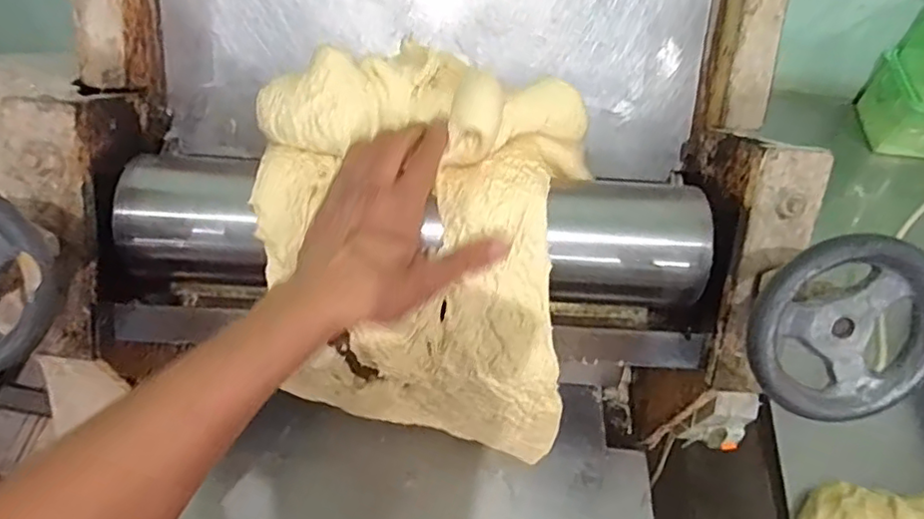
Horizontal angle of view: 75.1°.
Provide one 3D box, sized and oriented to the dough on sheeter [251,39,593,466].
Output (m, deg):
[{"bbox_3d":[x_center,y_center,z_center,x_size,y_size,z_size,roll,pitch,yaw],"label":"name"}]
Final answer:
[{"bbox_3d":[-0.038,0.006,0.563,0.271,0.289,0.256,6,58,0],"label":"dough on sheeter"}]

